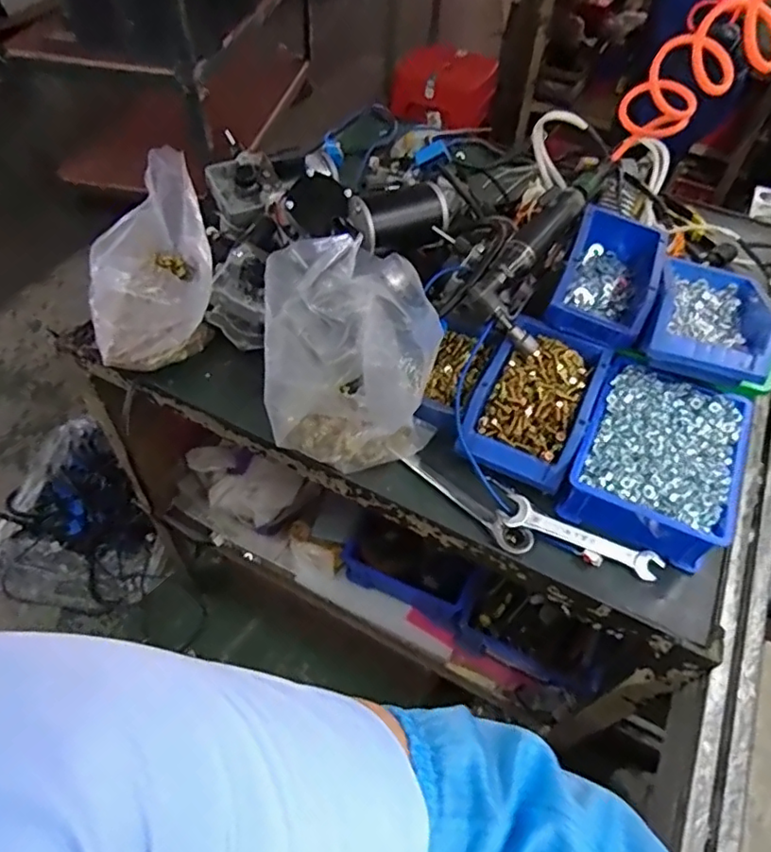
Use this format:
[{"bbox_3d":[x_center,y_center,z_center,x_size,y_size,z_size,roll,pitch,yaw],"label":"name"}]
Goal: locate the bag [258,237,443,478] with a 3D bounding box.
[{"bbox_3d":[-0.041,-0.059,0.580,0.153,0.178,0.135,-7,53,-9],"label":"bag"}]

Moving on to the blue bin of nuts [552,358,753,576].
[{"bbox_3d":[0.280,0.032,0.606,0.147,0.073,0.191,25,55,15],"label":"blue bin of nuts"}]

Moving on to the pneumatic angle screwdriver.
[{"bbox_3d":[0.200,-0.211,0.678,0.087,0.058,0.291,31,69,18],"label":"pneumatic angle screwdriver"}]

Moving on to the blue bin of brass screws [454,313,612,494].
[{"bbox_3d":[0.160,-0.024,0.633,0.116,0.070,0.175,24,54,13],"label":"blue bin of brass screws"}]

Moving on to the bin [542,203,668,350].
[{"bbox_3d":[0.258,-0.174,0.673,0.103,0.070,0.181,22,54,13],"label":"bin"}]

